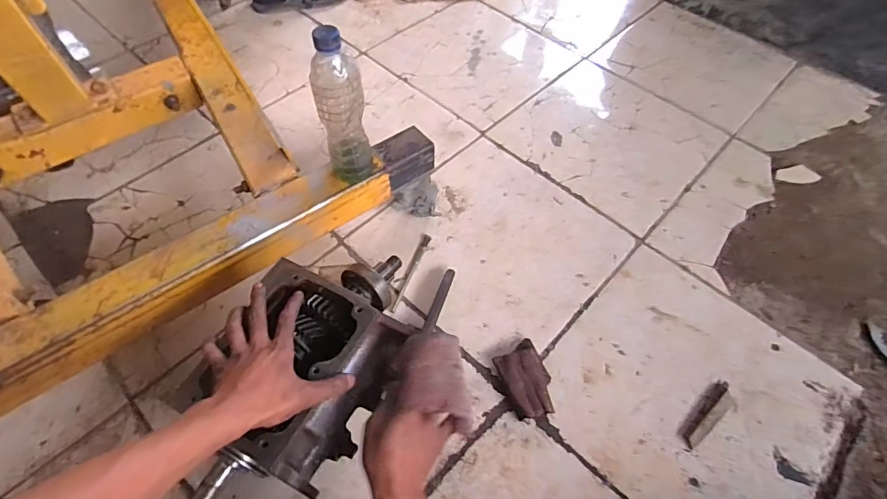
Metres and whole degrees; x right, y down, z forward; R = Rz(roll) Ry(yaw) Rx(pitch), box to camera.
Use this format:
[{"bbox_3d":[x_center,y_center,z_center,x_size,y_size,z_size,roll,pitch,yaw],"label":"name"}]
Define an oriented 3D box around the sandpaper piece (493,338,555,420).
[{"bbox_3d":[0.127,0.200,0.719,0.072,0.027,0.115,-15,60,-12],"label":"sandpaper piece"}]

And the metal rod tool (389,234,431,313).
[{"bbox_3d":[-0.059,0.039,0.827,0.017,0.010,0.166,18,58,8],"label":"metal rod tool"}]

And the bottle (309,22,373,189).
[{"bbox_3d":[-0.138,-0.186,0.635,0.064,0.220,0.058,-8,59,-9],"label":"bottle"}]

